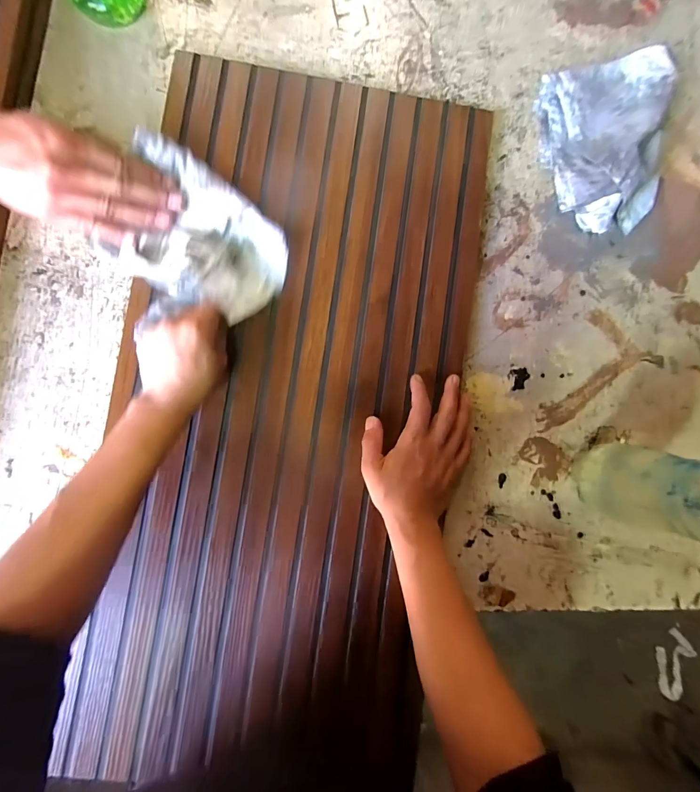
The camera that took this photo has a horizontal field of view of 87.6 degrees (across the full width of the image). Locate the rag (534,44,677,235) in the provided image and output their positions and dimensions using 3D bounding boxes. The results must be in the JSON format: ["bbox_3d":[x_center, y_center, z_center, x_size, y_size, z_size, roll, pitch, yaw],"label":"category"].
[{"bbox_3d":[0.311,-0.301,0.426,0.155,0.043,0.222,-4,86,-5],"label":"rag"}]

